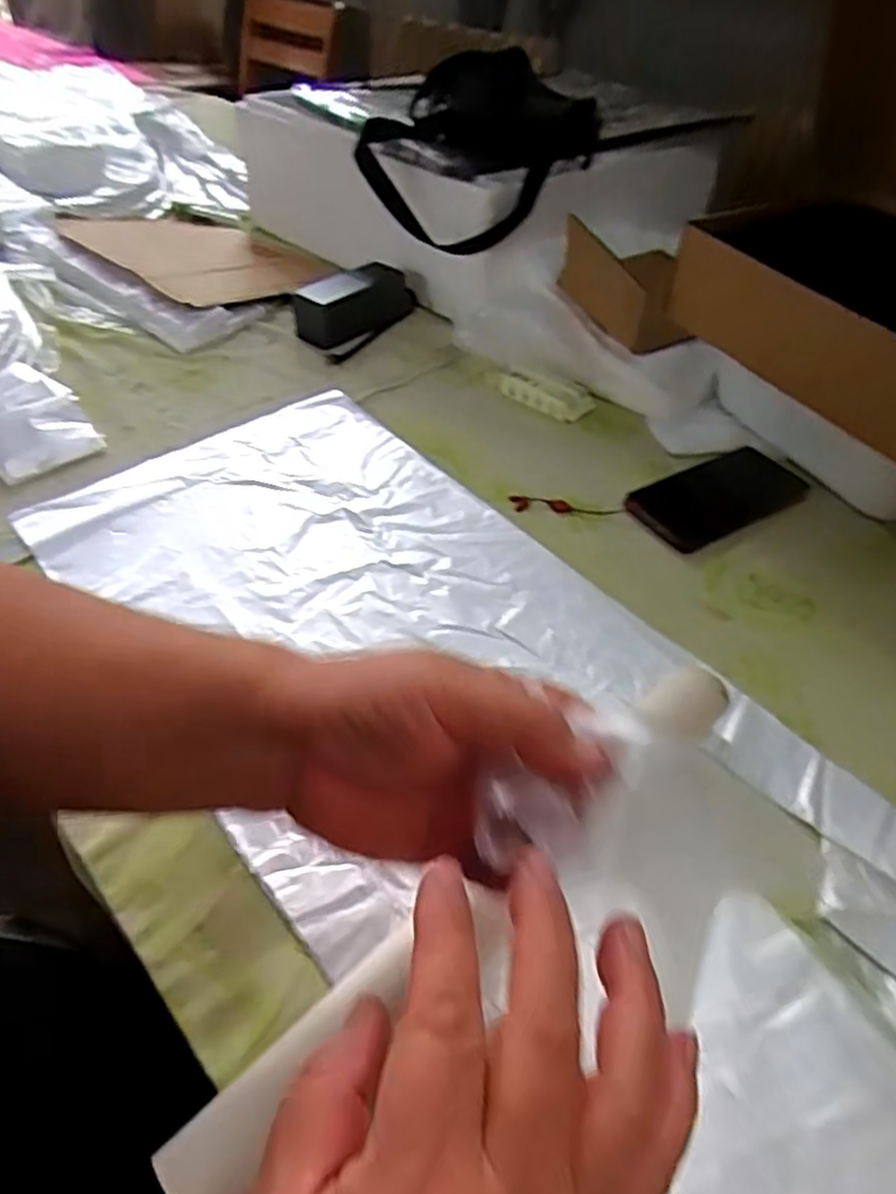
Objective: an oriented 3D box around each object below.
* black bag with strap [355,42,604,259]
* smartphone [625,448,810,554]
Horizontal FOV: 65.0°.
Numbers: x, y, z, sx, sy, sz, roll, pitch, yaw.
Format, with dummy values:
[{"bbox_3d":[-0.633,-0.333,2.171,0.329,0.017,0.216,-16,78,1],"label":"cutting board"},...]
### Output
[{"bbox_3d":[0.032,-0.465,0.728,0.252,0.149,0.143,9,46,5],"label":"black bag with strap"},{"bbox_3d":[0.237,-0.089,0.615,0.161,0.007,0.076,-22,51,-22],"label":"smartphone"}]

